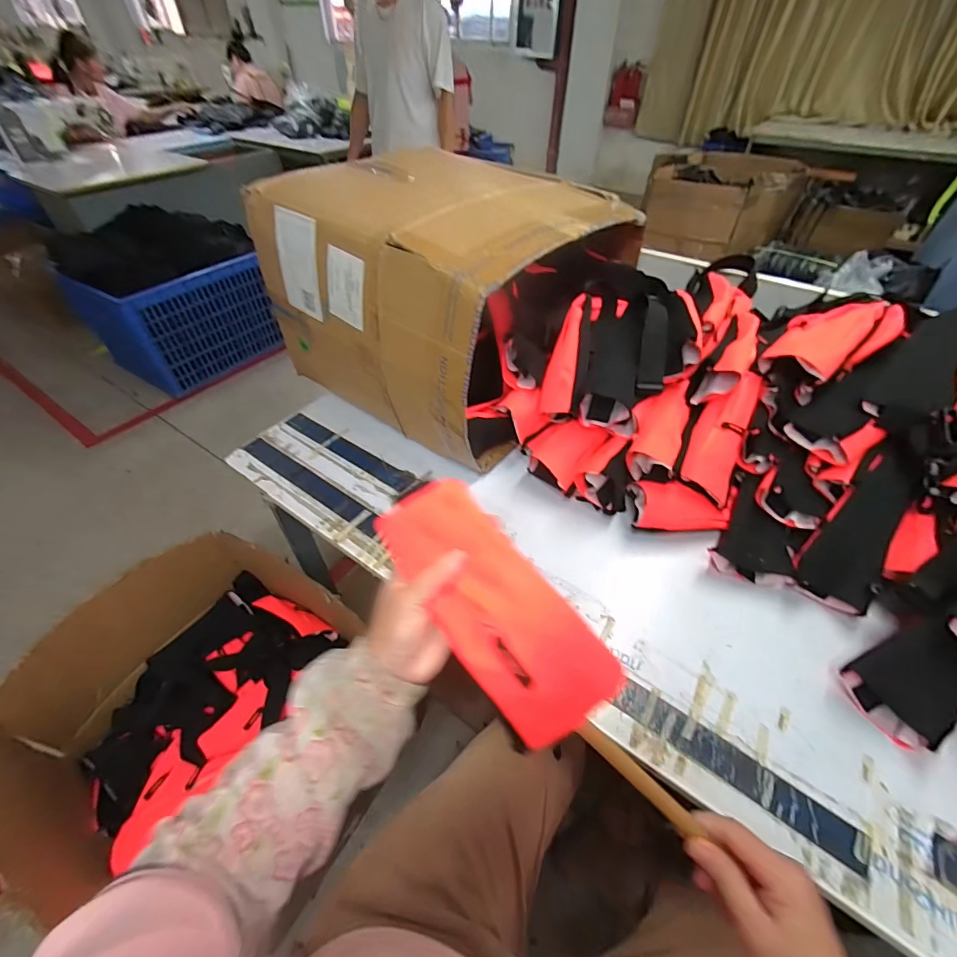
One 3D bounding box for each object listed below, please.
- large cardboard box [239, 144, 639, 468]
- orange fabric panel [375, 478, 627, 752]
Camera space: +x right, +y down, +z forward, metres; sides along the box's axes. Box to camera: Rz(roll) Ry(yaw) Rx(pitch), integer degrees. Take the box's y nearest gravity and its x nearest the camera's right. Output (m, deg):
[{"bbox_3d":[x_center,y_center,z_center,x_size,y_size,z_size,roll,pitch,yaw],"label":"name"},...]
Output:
[{"bbox_3d":[-0.035,-0.359,0.821,0.473,0.356,0.529,32,55,25],"label":"large cardboard box"},{"bbox_3d":[0.012,0.102,0.341,0.096,0.014,0.223,-41,87,-4],"label":"orange fabric panel"}]

